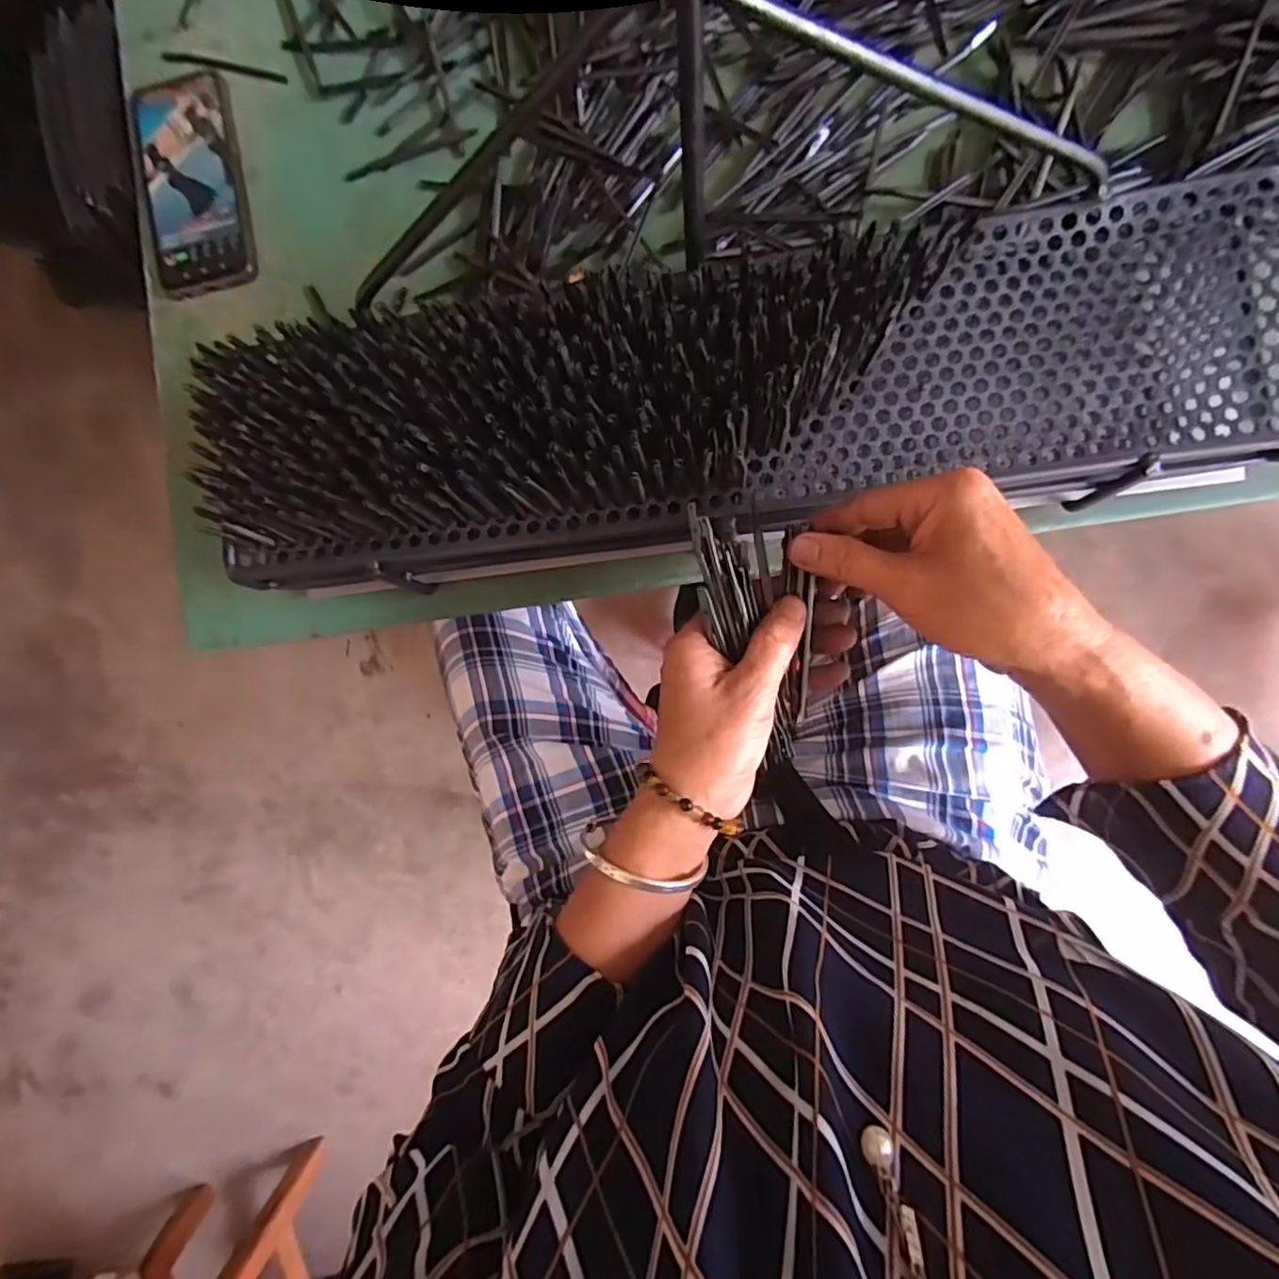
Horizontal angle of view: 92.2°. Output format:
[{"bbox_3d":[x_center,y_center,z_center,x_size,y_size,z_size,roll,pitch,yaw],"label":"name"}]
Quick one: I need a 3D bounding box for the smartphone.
[{"bbox_3d":[-0.339,-0.345,0.466,0.075,0.013,0.167,-10,91,6],"label":"smartphone"}]

